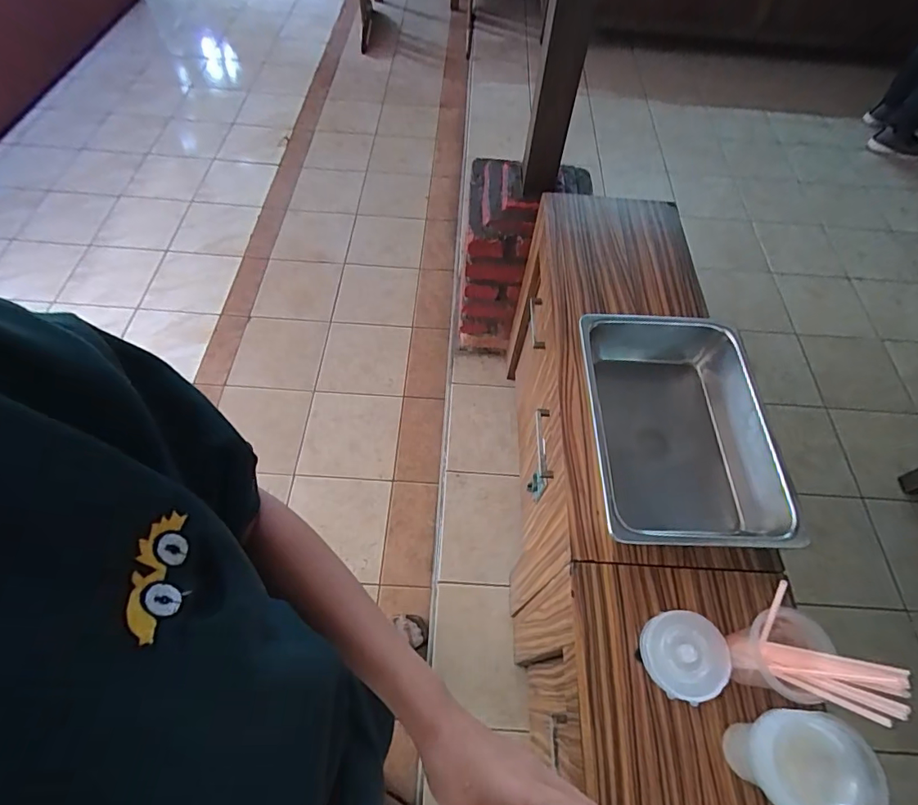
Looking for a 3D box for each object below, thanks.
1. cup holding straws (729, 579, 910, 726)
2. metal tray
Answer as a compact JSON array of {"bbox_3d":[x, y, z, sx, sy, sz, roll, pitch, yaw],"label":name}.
[{"bbox_3d":[0.370,0.278,0.525,0.118,0.143,0.085,31,63,14],"label":"cup holding straws"},{"bbox_3d":[0.329,0.044,0.730,0.267,0.107,0.366,0,58,1],"label":"metal tray"}]

